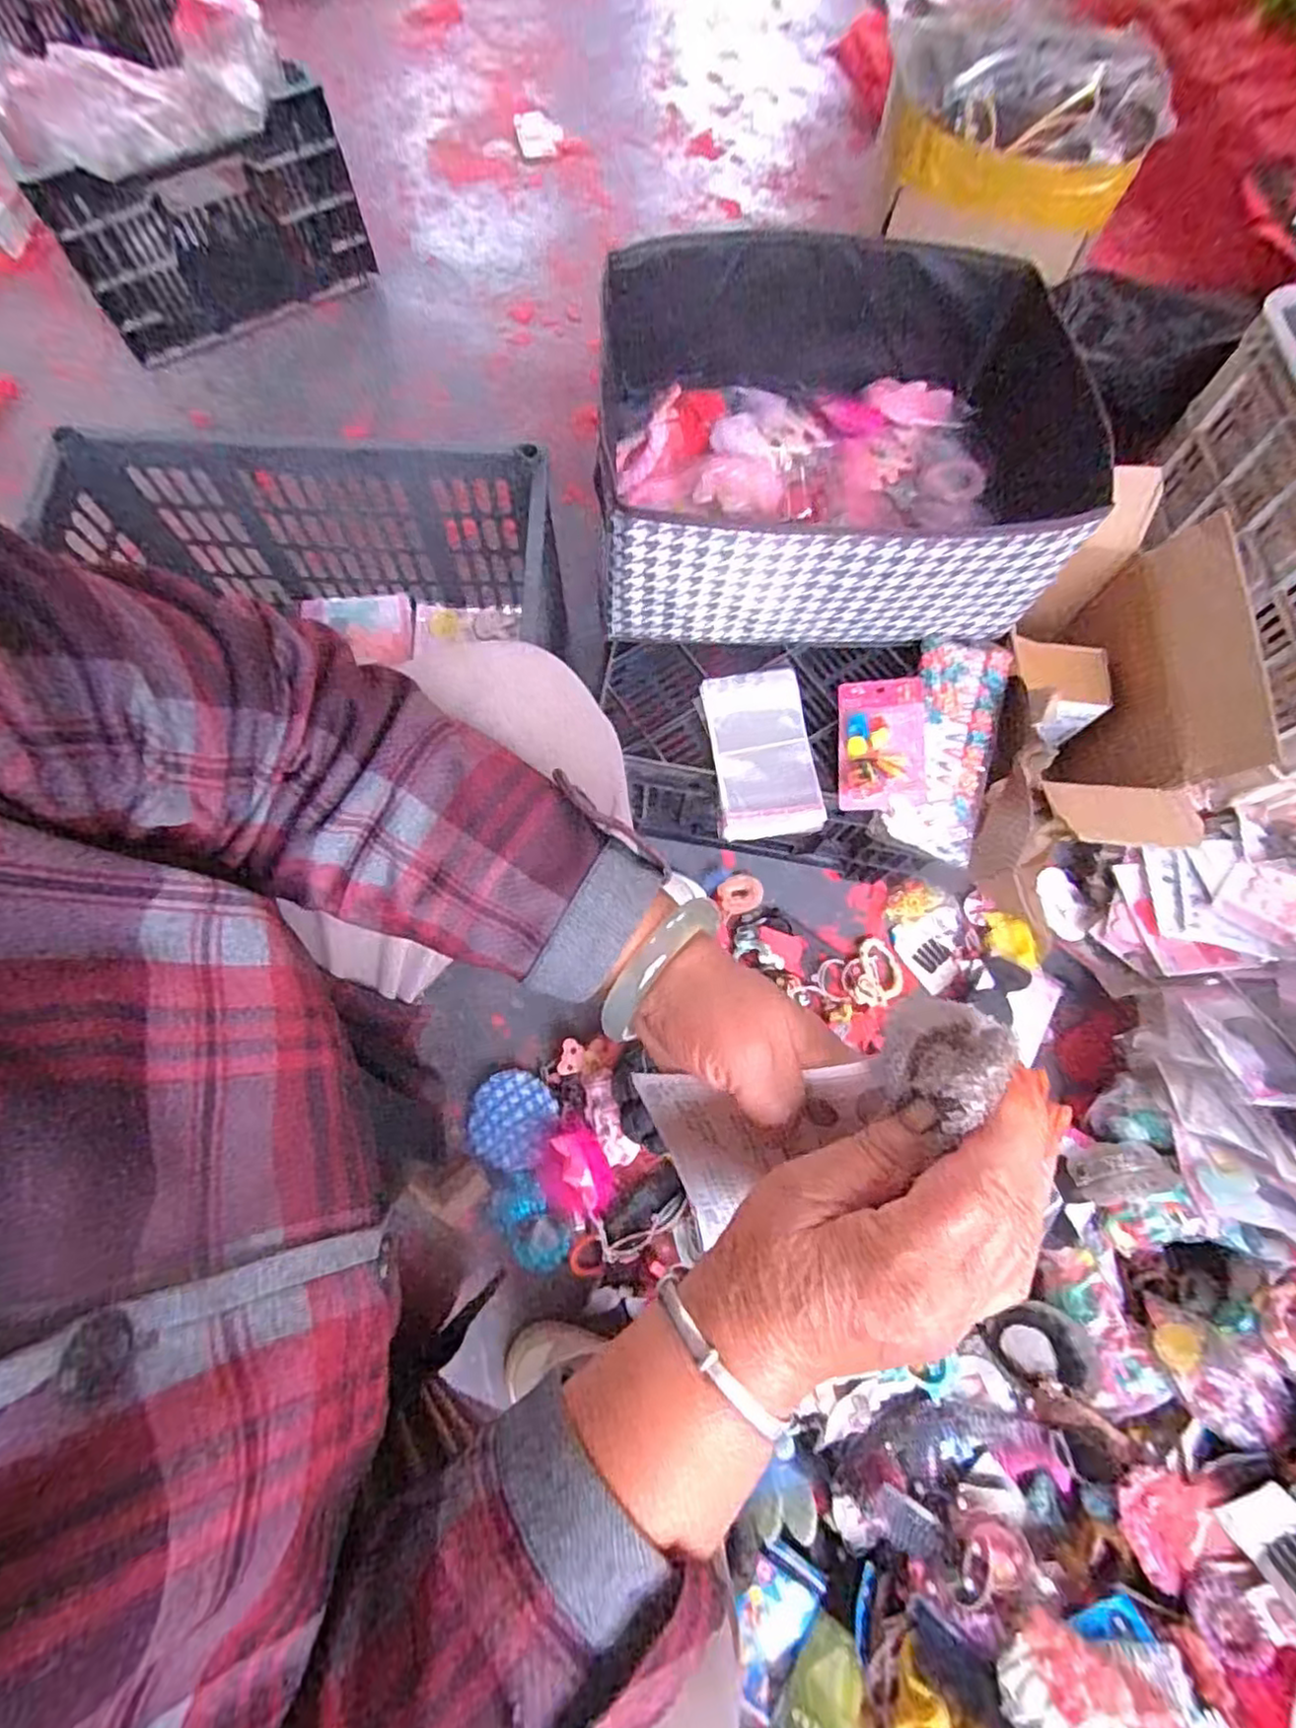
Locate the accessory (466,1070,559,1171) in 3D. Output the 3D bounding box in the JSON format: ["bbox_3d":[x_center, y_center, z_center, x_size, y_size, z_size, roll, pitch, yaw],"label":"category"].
[{"bbox_3d":[-0.143,0.270,0.728,0.089,0.029,0.094,0,72,-1],"label":"accessory"}]

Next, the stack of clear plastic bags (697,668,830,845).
[{"bbox_3d":[0.109,-0.107,0.666,0.095,0.019,0.167,-7,72,-4],"label":"stack of clear plastic bags"}]

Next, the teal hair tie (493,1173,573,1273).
[{"bbox_3d":[-0.119,0.362,0.689,0.057,0.016,0.089,-37,77,-12],"label":"teal hair tie"}]

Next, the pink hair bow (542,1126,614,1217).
[{"bbox_3d":[-0.073,0.305,0.673,0.071,0.058,0.080,-11,73,-5],"label":"pink hair bow"}]

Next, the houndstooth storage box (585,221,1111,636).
[{"bbox_3d":[0.183,-0.388,0.655,0.441,0.159,0.338,-1,72,-2],"label":"houndstooth storage box"}]

